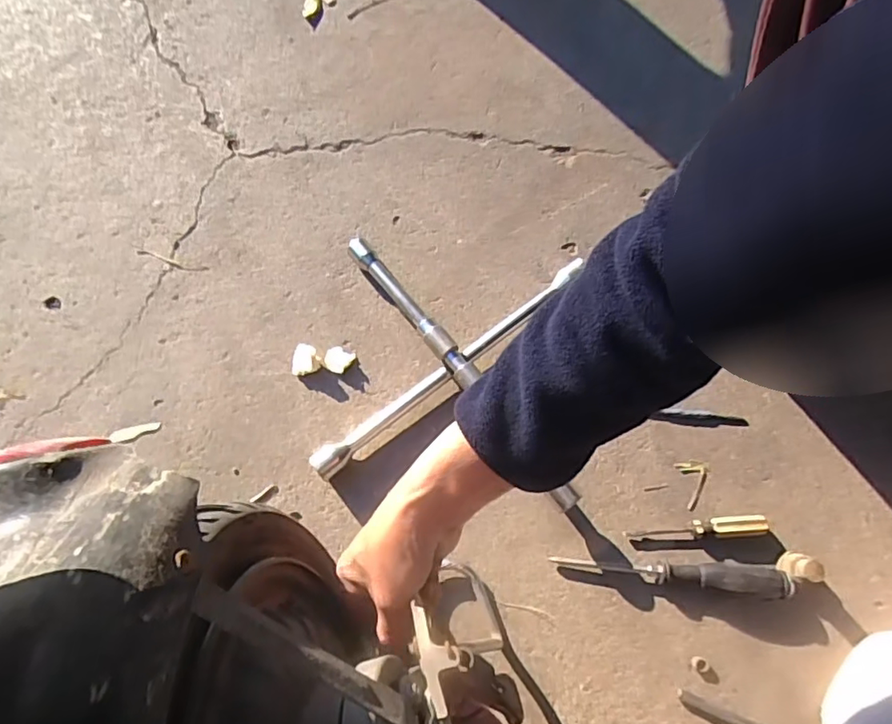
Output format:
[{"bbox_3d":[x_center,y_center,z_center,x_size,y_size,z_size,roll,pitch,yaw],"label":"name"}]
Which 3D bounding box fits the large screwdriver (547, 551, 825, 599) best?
[{"bbox_3d":[0.209,0.179,0.495,0.223,0.038,0.036,4,78,0],"label":"large screwdriver"}]

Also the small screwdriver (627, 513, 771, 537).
[{"bbox_3d":[0.228,0.153,0.519,0.123,0.014,0.018,-8,74,11],"label":"small screwdriver"}]

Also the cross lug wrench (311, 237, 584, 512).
[{"bbox_3d":[0.010,0.004,0.554,0.247,0.042,0.241,6,77,1],"label":"cross lug wrench"}]

